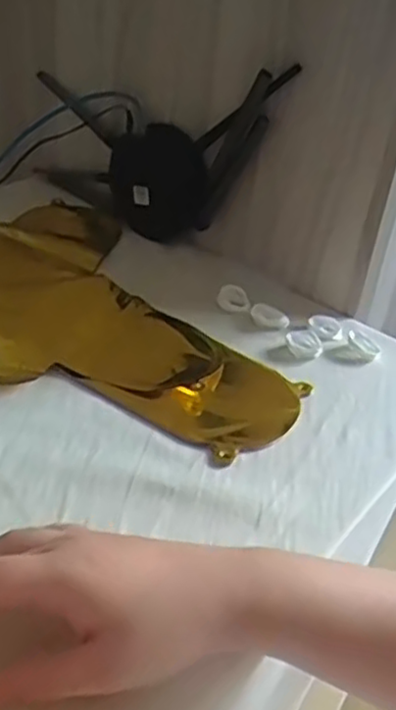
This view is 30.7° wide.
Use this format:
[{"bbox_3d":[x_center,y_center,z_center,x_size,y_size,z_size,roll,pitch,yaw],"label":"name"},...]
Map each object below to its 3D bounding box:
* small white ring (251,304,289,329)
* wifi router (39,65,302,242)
[{"bbox_3d":[0.063,-0.034,0.649,0.022,0.010,0.039,-24,46,-37],"label":"small white ring"},{"bbox_3d":[-0.052,-0.210,0.736,0.359,0.184,0.041,5,26,42],"label":"wifi router"}]

